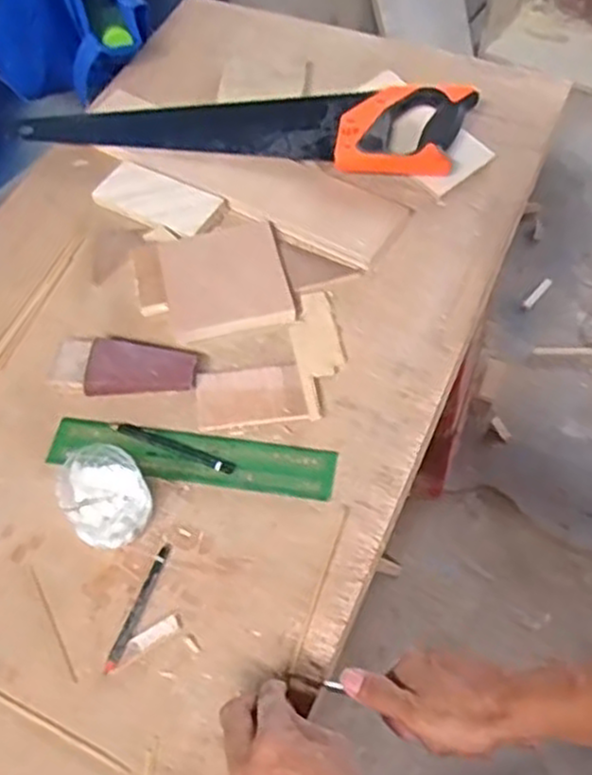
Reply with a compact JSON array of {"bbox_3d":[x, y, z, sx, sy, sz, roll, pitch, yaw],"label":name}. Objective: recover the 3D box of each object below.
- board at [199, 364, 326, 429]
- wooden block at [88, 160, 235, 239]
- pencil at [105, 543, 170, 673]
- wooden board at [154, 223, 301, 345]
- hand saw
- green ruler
[{"bbox_3d":[-0.035,0.007,0.690,0.106,0.006,0.060,-6,58,-2],"label":"board"},{"bbox_3d":[-0.146,-0.201,0.815,0.138,0.014,0.062,26,62,17],"label":"wooden block"},{"bbox_3d":[-0.123,0.171,0.595,0.011,0.005,0.104,17,60,12],"label":"pencil"},{"bbox_3d":[-0.070,-0.109,0.754,0.116,0.020,0.129,-12,59,-6],"label":"wooden board"},{"bbox_3d":[-0.069,-0.300,0.849,0.520,0.046,0.119,5,59,5],"label":"hand saw"},{"bbox_3d":[-0.092,0.059,0.663,0.251,0.004,0.047,8,59,7],"label":"green ruler"}]

